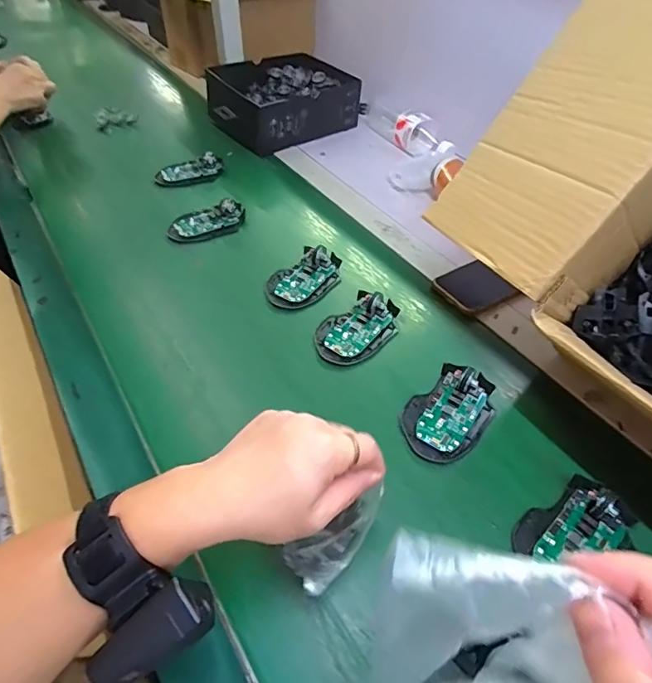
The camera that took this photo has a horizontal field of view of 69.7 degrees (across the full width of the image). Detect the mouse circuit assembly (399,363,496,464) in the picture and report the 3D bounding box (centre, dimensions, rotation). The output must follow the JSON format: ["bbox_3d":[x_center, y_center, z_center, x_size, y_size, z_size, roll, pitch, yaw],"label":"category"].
[{"bbox_3d":[0.124,0.068,0.469,0.074,0.024,0.113,30,54,25],"label":"mouse circuit assembly"}]

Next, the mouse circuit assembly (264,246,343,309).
[{"bbox_3d":[-0.025,-0.086,0.604,0.070,0.021,0.113,31,54,25],"label":"mouse circuit assembly"}]

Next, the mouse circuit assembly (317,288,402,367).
[{"bbox_3d":[0.038,-0.022,0.546,0.074,0.026,0.113,34,55,27],"label":"mouse circuit assembly"}]

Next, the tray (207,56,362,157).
[{"bbox_3d":[-0.088,-0.452,0.892,0.249,0.094,0.206,-30,54,-25],"label":"tray"}]

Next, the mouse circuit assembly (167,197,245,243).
[{"bbox_3d":[-0.172,-0.176,0.684,0.114,0.024,0.051,-21,51,-18],"label":"mouse circuit assembly"}]

